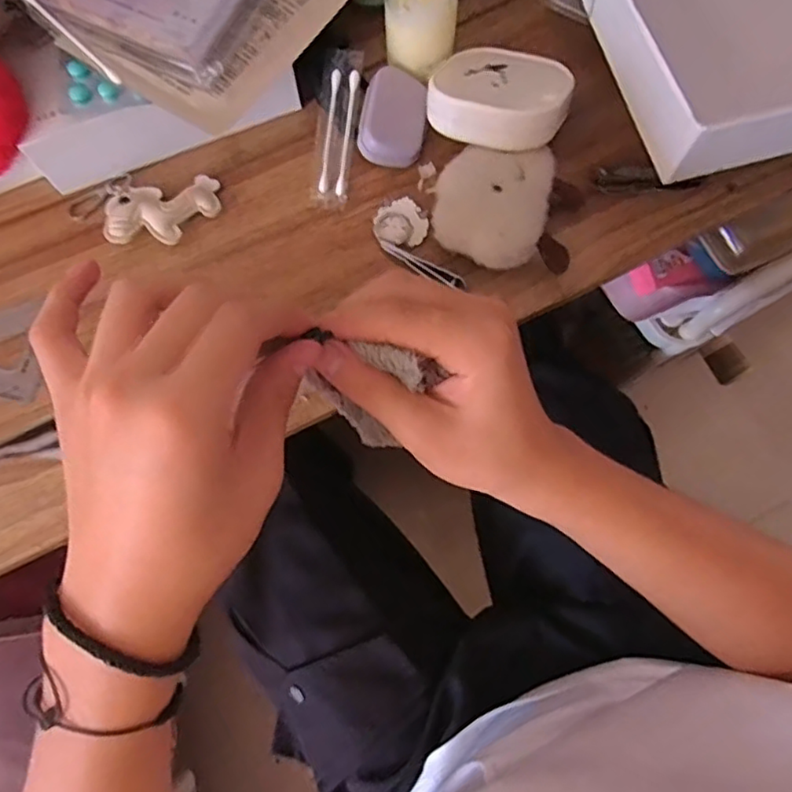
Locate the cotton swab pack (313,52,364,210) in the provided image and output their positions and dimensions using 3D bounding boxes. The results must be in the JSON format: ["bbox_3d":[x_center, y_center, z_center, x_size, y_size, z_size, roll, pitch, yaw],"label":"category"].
[{"bbox_3d":[-0.037,-0.166,0.386,0.026,0.008,0.094,7,94,3],"label":"cotton swab pack"}]

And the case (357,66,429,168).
[{"bbox_3d":[-0.001,-0.172,0.384,0.040,0.017,0.057,9,76,3],"label":"case"}]

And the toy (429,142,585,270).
[{"bbox_3d":[0.064,-0.108,0.360,0.083,0.031,0.071,11,76,3],"label":"toy"}]

